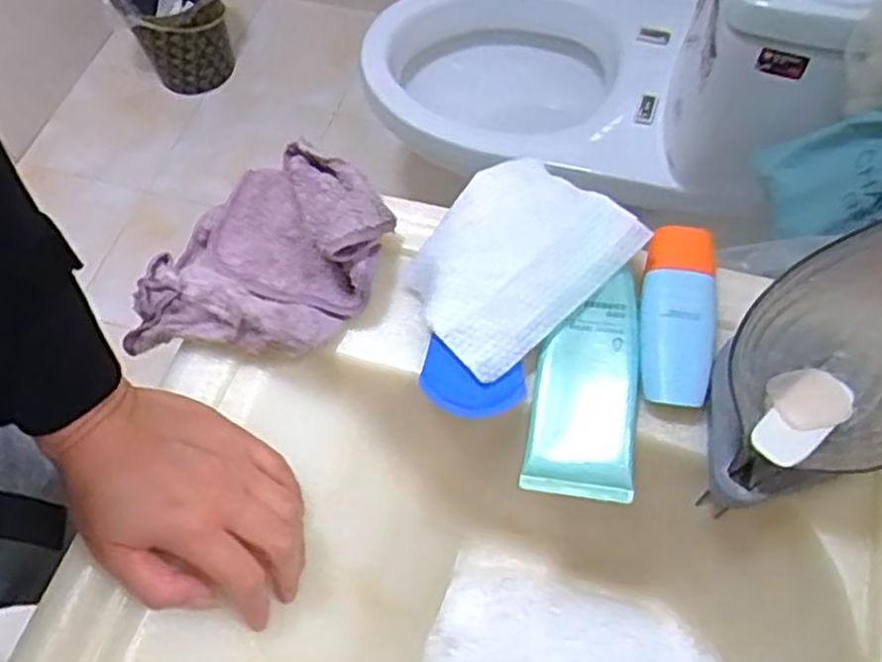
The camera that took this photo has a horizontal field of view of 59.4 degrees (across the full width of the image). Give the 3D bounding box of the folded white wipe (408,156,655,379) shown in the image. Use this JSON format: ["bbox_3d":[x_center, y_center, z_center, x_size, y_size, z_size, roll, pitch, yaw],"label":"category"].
[{"bbox_3d":[0.041,-0.044,0.449,0.124,0.025,0.097,-42,77,-5],"label":"folded white wipe"}]

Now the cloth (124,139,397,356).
[{"bbox_3d":[-0.106,-0.049,0.466,0.137,0.047,0.135,8,61,7],"label":"cloth"}]

